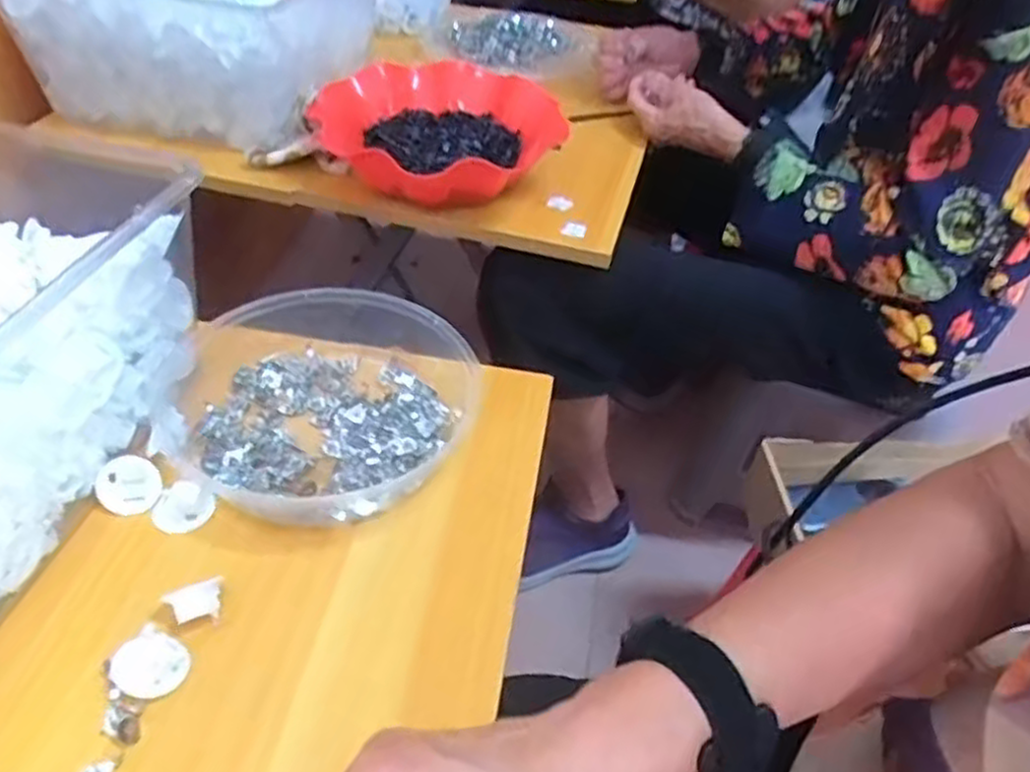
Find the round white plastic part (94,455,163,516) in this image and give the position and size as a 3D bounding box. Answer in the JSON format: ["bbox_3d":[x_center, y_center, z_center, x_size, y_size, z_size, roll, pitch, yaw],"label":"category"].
[{"bbox_3d":[-0.219,0.057,0.431,0.031,0.006,0.031,-22,92,-24],"label":"round white plastic part"}]

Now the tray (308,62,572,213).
[{"bbox_3d":[-0.065,-0.240,0.725,0.211,0.063,0.183,21,45,15],"label":"tray"}]

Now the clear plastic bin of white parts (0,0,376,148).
[{"bbox_3d":[-0.305,-0.389,0.800,0.268,0.131,0.299,12,44,5],"label":"clear plastic bin of white parts"}]

